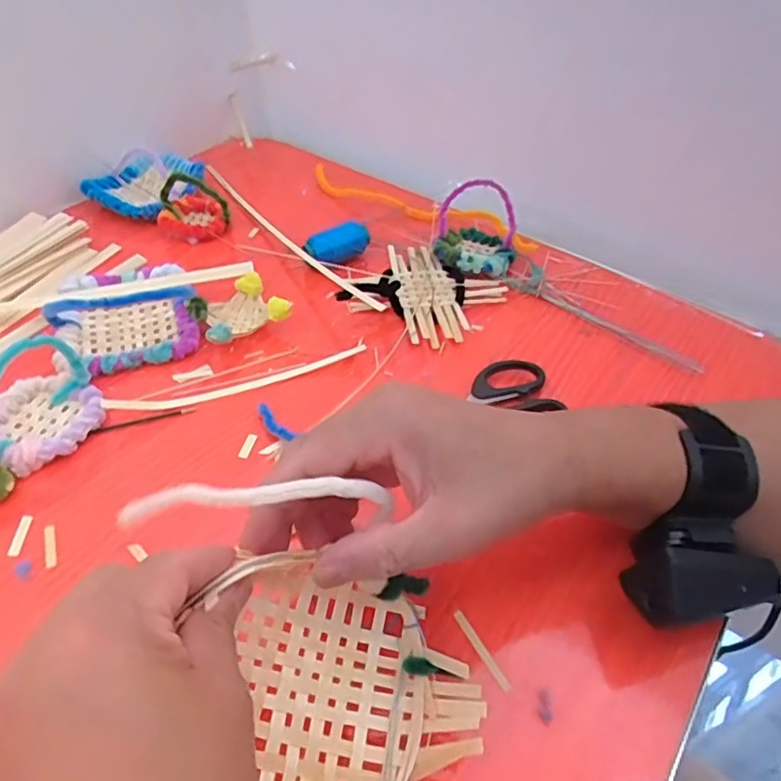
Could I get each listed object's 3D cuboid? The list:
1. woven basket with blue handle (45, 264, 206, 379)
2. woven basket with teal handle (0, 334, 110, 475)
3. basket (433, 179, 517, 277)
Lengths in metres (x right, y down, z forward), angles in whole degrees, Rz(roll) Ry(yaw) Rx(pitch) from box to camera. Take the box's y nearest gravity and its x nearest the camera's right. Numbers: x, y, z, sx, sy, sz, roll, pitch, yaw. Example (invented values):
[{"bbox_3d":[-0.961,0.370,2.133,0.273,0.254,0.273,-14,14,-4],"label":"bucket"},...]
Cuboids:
[{"bbox_3d":[-0.187,-0.069,0.416,0.094,0.054,0.111,-23,50,-23],"label":"woven basket with blue handle"},{"bbox_3d":[-0.205,0.000,0.343,0.063,0.057,0.066,-24,51,-25],"label":"woven basket with teal handle"},{"bbox_3d":[0.071,-0.136,0.489,0.063,0.059,0.058,8,45,5],"label":"basket"}]

